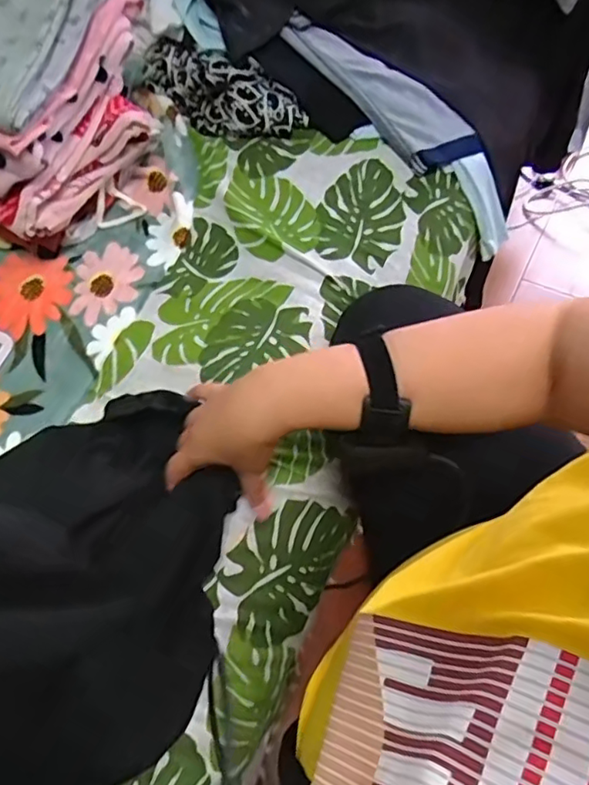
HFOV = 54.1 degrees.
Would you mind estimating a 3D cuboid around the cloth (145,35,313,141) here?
[{"bbox_3d":[-0.115,-0.410,0.784,0.269,0.072,0.084,35,66,21],"label":"cloth"}]

